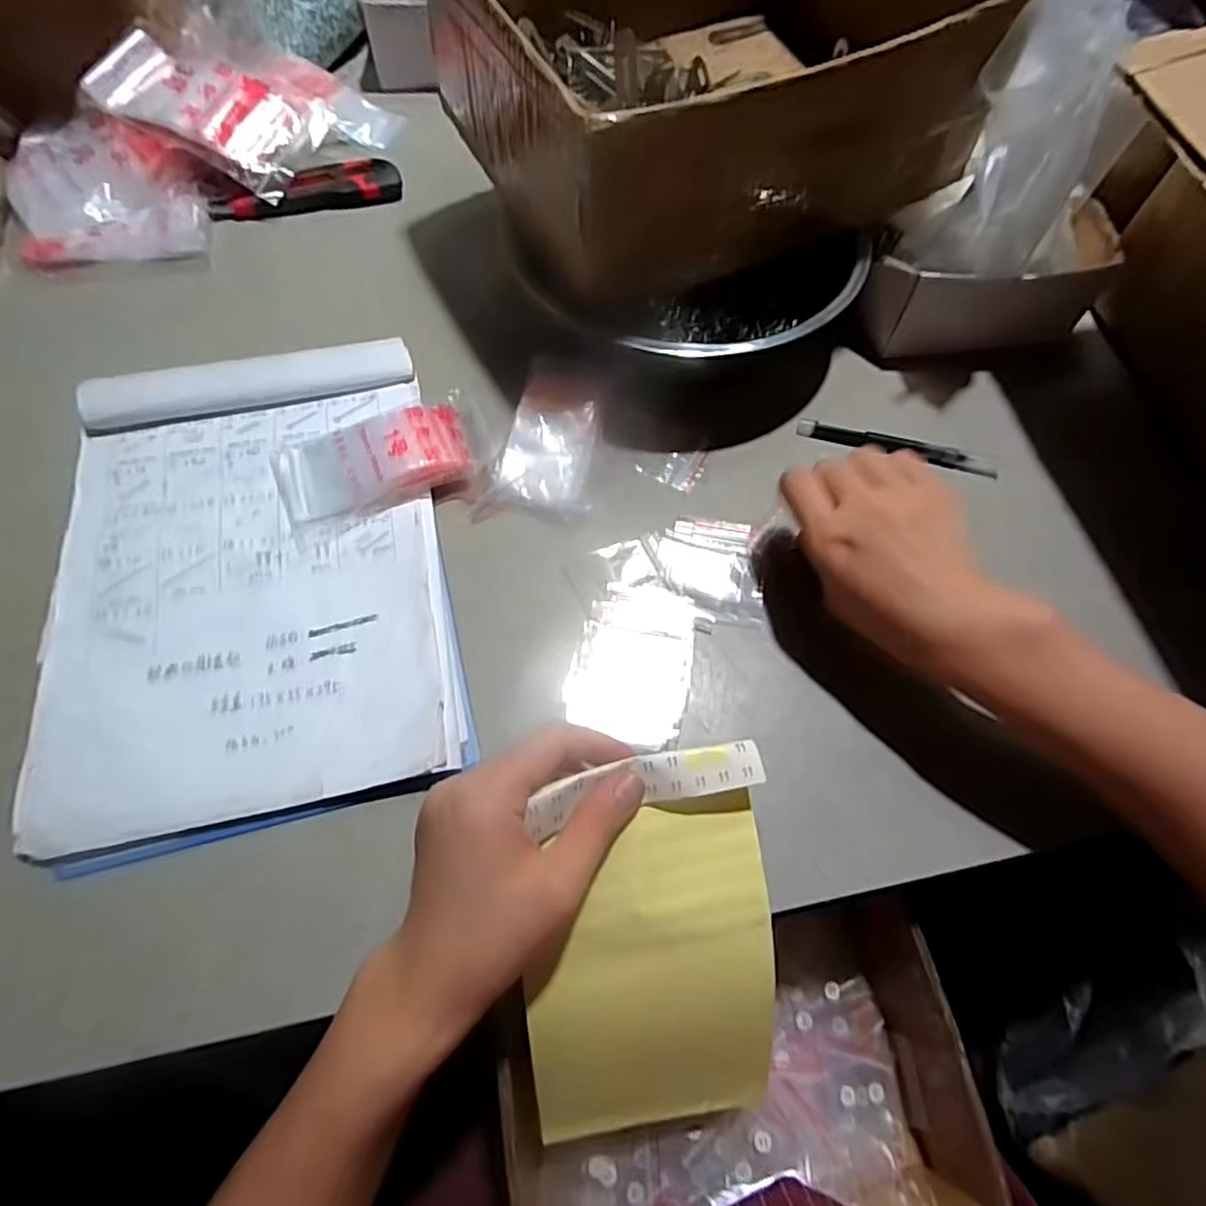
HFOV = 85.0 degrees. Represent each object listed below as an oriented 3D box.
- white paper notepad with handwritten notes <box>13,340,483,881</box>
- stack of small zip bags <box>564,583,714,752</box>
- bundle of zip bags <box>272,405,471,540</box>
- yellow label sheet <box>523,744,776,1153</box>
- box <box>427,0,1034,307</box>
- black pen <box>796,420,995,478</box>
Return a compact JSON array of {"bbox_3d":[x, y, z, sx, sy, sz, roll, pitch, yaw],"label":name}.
[{"bbox_3d":[-0.210,-0.023,0.391,0.221,0.029,0.303,-11,63,-9],"label":"white paper notepad with handwritten notes"},{"bbox_3d":[0.020,0.033,0.386,0.069,0.005,0.095,19,65,7],"label":"stack of small zip bags"},{"bbox_3d":[-0.149,-0.094,0.425,0.119,0.024,0.067,-22,66,-12],"label":"bundle of zip bags"},{"bbox_3d":[0.024,0.178,0.329,0.119,0.024,0.208,-5,100,-10],"label":"yellow label sheet"},{"bbox_3d":[0.069,-0.369,0.439,0.313,0.139,0.274,-25,67,-14],"label":"box"},{"bbox_3d":[0.208,-0.111,0.464,0.138,0.013,0.012,13,64,5],"label":"black pen"}]

